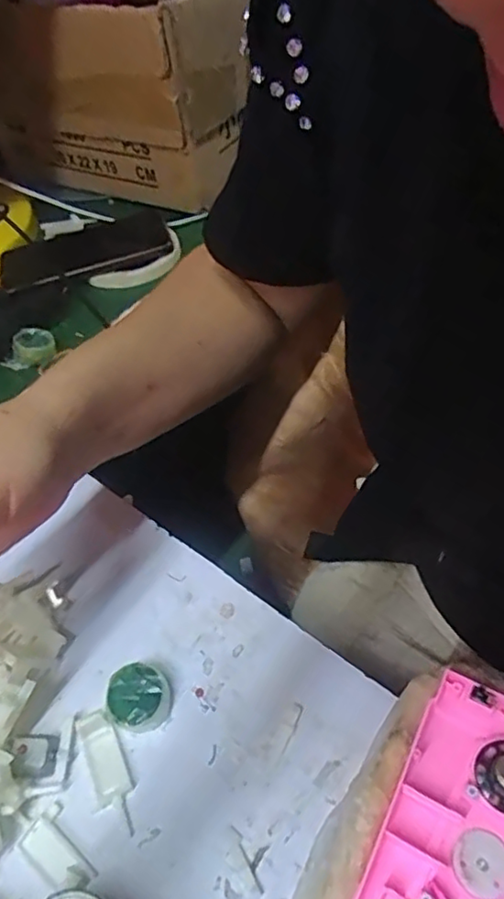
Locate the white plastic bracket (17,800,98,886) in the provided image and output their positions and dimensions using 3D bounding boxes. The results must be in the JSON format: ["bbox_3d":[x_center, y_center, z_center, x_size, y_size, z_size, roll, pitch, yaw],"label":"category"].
[{"bbox_3d":[-0.093,0.195,0.295,0.039,0.004,0.024,30,61,29],"label":"white plastic bracket"}]

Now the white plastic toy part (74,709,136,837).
[{"bbox_3d":[-0.075,0.161,0.311,0.019,0.012,0.061,-24,51,-11],"label":"white plastic toy part"}]

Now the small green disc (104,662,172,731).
[{"bbox_3d":[-0.061,0.134,0.328,0.033,0.018,0.029,-17,50,-5],"label":"small green disc"}]

